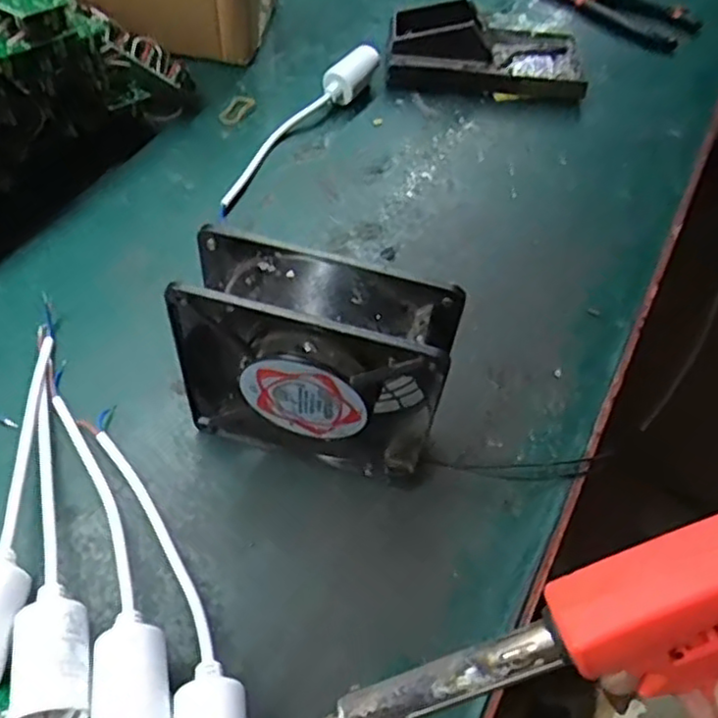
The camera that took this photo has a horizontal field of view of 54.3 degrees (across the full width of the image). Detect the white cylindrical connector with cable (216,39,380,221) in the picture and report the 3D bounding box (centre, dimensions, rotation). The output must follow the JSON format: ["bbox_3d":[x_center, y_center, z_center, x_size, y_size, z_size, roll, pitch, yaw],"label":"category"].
[{"bbox_3d":[-0.043,-0.170,0.504,0.029,0.030,0.190,26,57,13],"label":"white cylindrical connector with cable"}]

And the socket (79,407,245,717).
[{"bbox_3d":[-0.088,0.096,0.312,0.031,0.047,0.189,-18,58,-17],"label":"socket"}]

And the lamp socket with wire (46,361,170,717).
[{"bbox_3d":[-0.119,0.076,0.324,0.029,0.040,0.213,-16,58,-16],"label":"lamp socket with wire"}]

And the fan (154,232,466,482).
[{"bbox_3d":[-0.020,0.004,0.334,0.122,0.119,0.047,13,55,4],"label":"fan"}]

